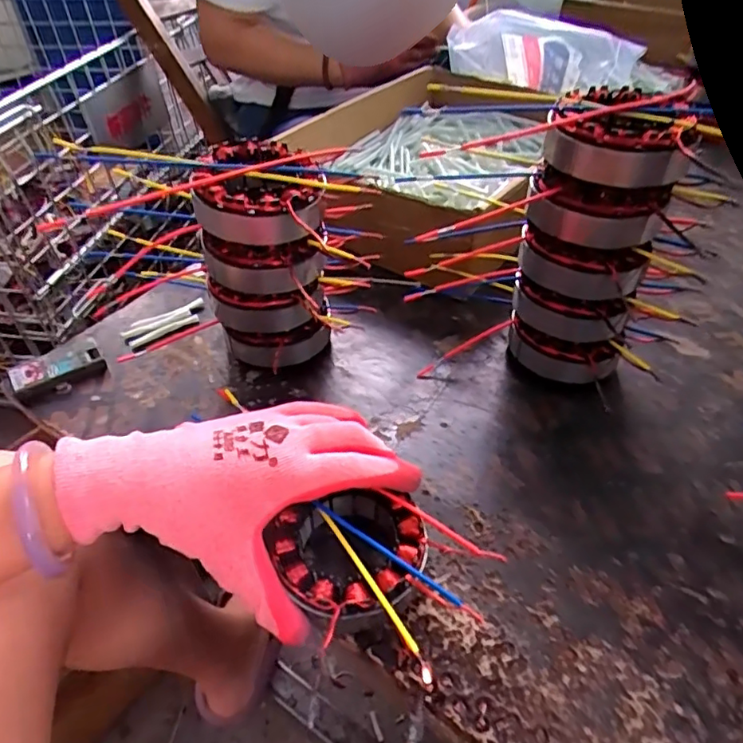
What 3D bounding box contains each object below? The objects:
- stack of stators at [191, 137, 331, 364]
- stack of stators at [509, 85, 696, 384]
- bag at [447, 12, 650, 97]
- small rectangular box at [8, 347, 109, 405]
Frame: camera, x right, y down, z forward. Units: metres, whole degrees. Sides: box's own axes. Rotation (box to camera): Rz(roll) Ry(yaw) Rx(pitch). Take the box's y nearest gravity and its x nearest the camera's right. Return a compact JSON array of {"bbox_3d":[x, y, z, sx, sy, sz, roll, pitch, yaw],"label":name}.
[{"bbox_3d":[-0.075,-0.076,0.407,0.086,0.170,0.073,-6,44,-6],"label":"stack of stators"},{"bbox_3d":[0.154,-0.085,0.399,0.085,0.199,0.079,24,49,23],"label":"stack of stators"},{"bbox_3d":[0.208,-0.377,0.671,0.227,0.077,0.089,18,47,19],"label":"bag"},{"bbox_3d":[-0.248,0.000,0.443,0.066,0.017,0.030,-25,49,-23],"label":"small rectangular box"}]

